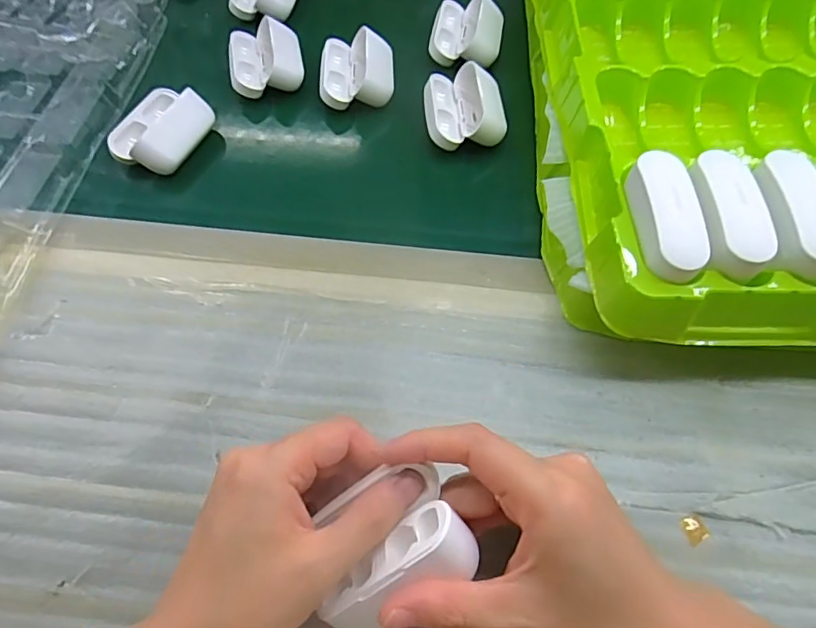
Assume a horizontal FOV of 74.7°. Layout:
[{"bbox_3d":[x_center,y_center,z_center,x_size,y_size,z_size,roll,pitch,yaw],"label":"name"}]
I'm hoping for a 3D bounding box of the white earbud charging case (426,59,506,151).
[{"bbox_3d":[0.039,-0.147,0.374,0.052,0.027,0.066,-9,62,-4],"label":"white earbud charging case"}]

